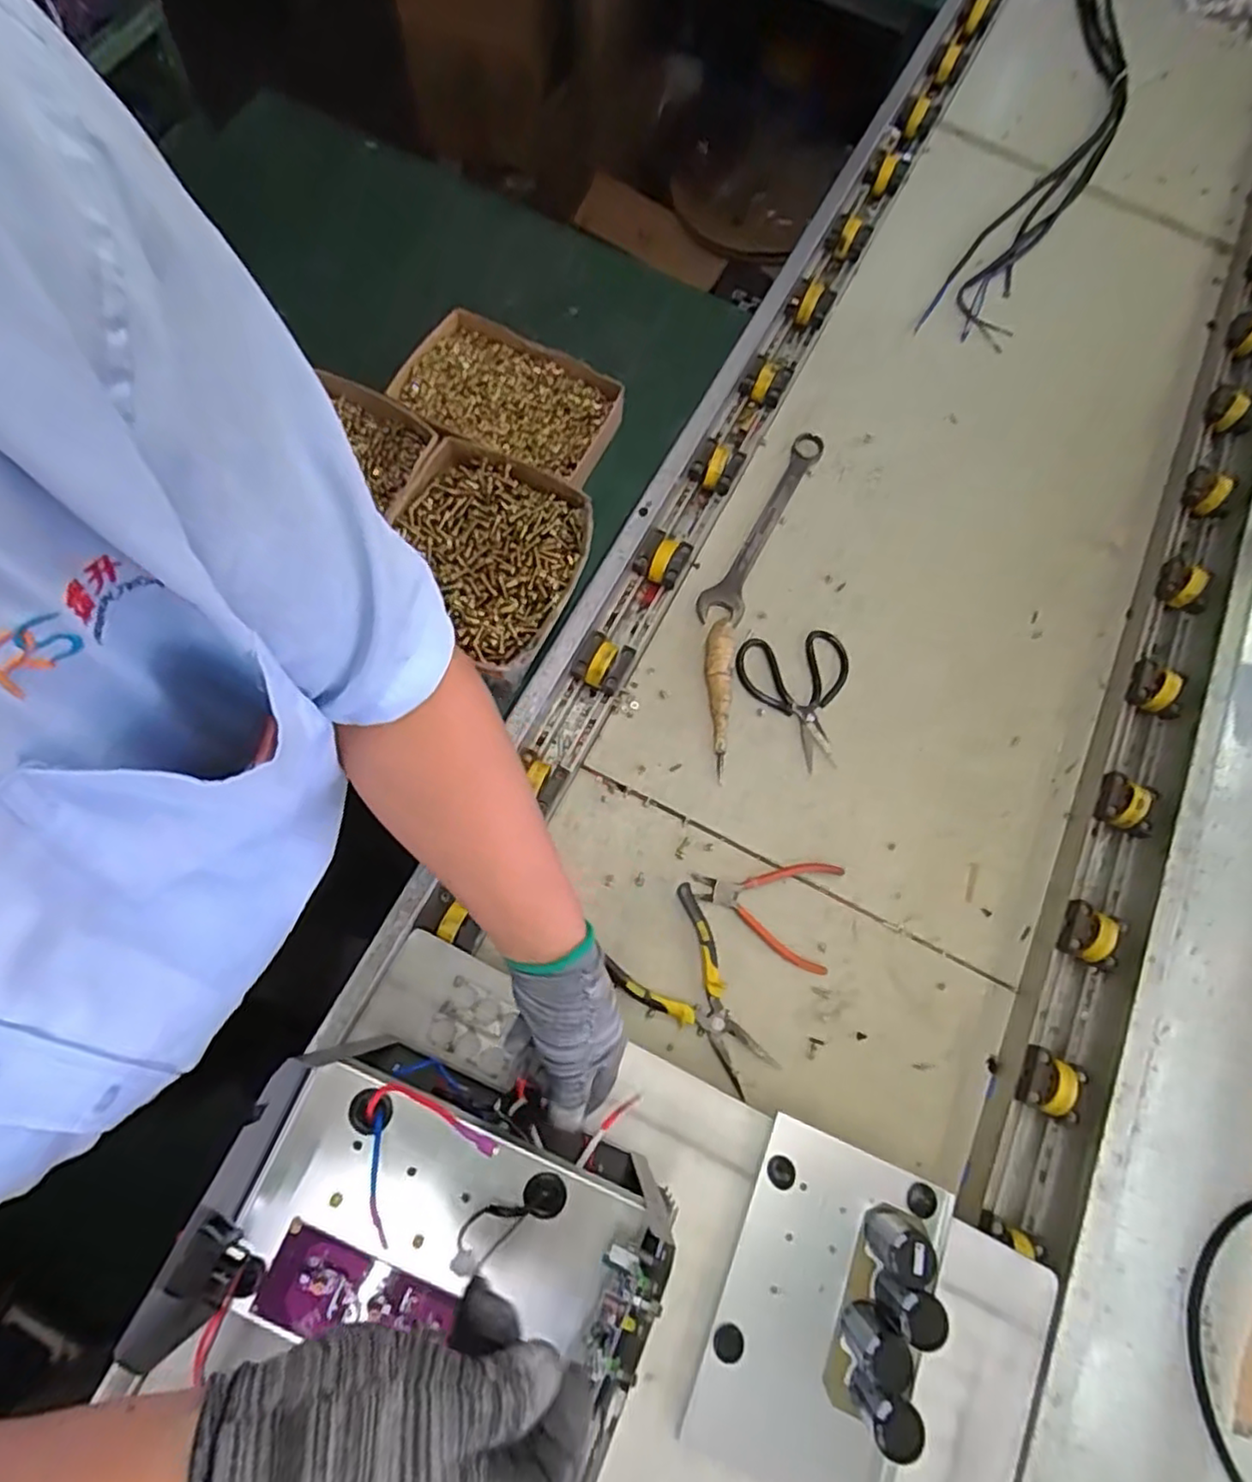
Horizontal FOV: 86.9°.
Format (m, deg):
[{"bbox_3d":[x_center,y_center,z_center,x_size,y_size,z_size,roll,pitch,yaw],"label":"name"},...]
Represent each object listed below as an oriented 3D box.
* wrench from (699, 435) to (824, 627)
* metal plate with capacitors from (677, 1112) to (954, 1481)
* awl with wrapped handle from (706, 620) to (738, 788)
[{"bbox_3d":[0.164,-0.256,0.793,0.050,0.018,0.298,27,73,4],"label":"wrench"},{"bbox_3d":[0.151,0.426,0.484,0.150,0.069,0.223,24,73,2],"label":"metal plate with capacitors"},{"bbox_3d":[0.102,-0.047,0.718,0.031,0.021,0.177,2,84,0],"label":"awl with wrapped handle"}]

